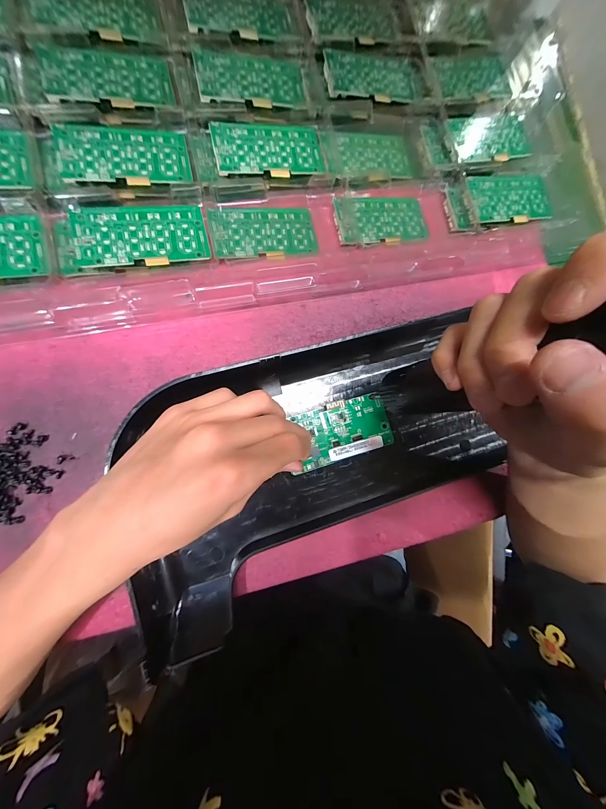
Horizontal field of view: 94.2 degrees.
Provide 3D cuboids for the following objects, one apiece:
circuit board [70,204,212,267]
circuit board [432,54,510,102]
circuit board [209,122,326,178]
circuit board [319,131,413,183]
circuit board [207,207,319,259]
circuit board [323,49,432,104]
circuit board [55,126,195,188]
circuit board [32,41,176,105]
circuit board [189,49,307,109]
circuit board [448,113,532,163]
[{"bbox_3d":[-0.125,-0.134,0.222,0.094,0.004,0.050,-11,85,-16],"label":"circuit board"},{"bbox_3d":[0.176,-0.344,0.294,0.090,0.005,0.048,-15,88,-10],"label":"circuit board"},{"bbox_3d":[-0.029,-0.226,0.249,0.096,0.004,0.048,-12,86,-15],"label":"circuit board"},{"bbox_3d":[0.064,-0.247,0.279,0.097,0.007,0.051,-16,85,-16],"label":"circuit board"},{"bbox_3d":[-0.034,-0.154,0.251,0.093,0.004,0.048,-11,85,-17],"label":"circuit board"},{"bbox_3d":[0.074,-0.325,0.276,0.107,0.007,0.051,-13,88,-10],"label":"circuit board"},{"bbox_3d":[-0.142,-0.200,0.226,0.094,0.004,0.046,-13,86,-16],"label":"circuit board"},{"bbox_3d":[-0.159,-0.269,0.230,0.096,0.007,0.046,-9,87,-10],"label":"circuit board"},{"bbox_3d":[-0.045,-0.294,0.252,0.096,0.008,0.050,-10,87,-10],"label":"circuit board"},{"bbox_3d":[0.195,-0.273,0.290,0.090,0.009,0.047,-18,89,-11],"label":"circuit board"}]

